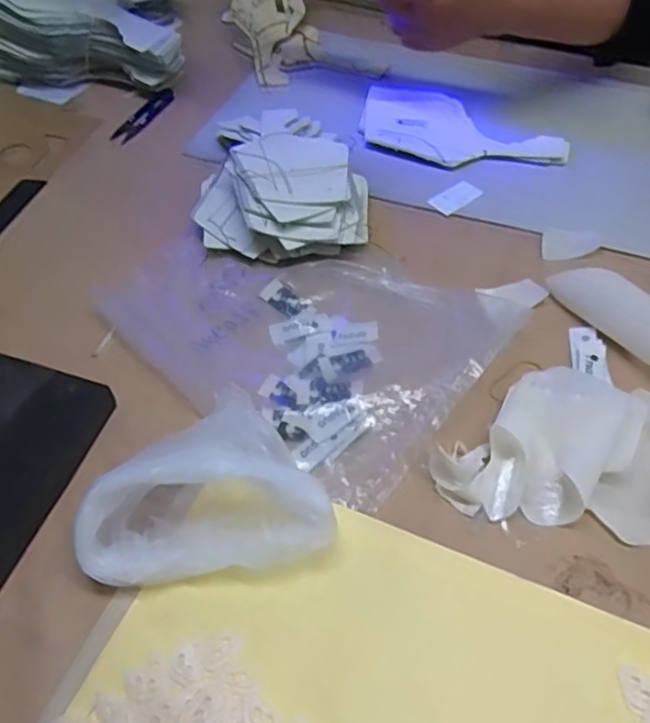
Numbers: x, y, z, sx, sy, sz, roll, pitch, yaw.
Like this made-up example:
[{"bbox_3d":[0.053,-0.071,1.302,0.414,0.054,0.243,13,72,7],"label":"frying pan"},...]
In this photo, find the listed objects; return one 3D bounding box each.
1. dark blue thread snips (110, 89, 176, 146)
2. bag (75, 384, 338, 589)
[{"bbox_3d":[-0.193,-0.267,0.683,0.021,0.010,0.106,20,54,16],"label":"dark blue thread snips"},{"bbox_3d":[-0.075,0.081,0.361,0.129,0.058,0.111,-29,57,-21],"label":"bag"}]

